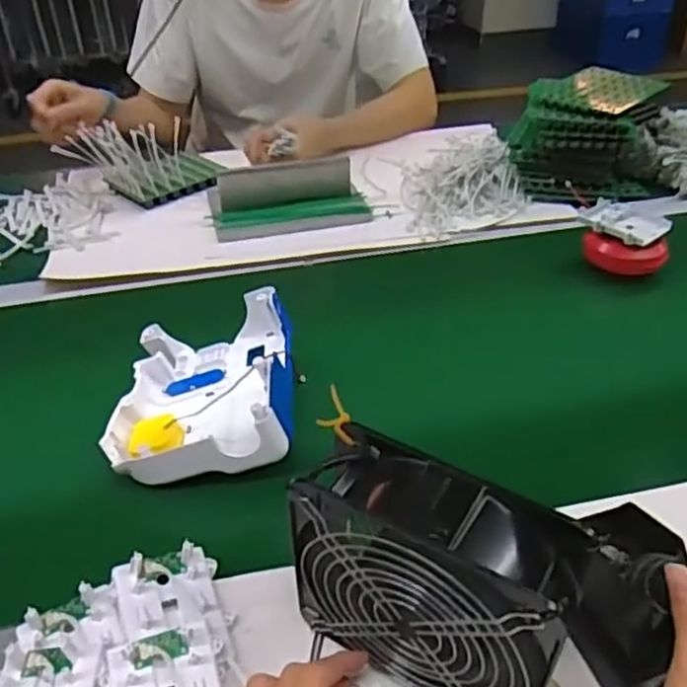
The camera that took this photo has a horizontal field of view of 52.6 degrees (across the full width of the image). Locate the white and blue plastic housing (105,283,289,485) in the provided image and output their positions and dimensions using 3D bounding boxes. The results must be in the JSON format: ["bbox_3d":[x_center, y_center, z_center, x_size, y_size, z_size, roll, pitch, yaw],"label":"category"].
[{"bbox_3d":[-0.119,0.036,0.605,0.147,0.078,0.185,-2,38,-2],"label":"white and blue plastic housing"}]

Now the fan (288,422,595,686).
[{"bbox_3d":[0.047,0.137,0.391,0.146,0.150,0.063,19,42,24],"label":"fan"}]

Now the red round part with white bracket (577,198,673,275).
[{"bbox_3d":[0.323,-0.123,0.807,0.098,0.047,0.084,12,40,16],"label":"red round part with white bracket"}]

